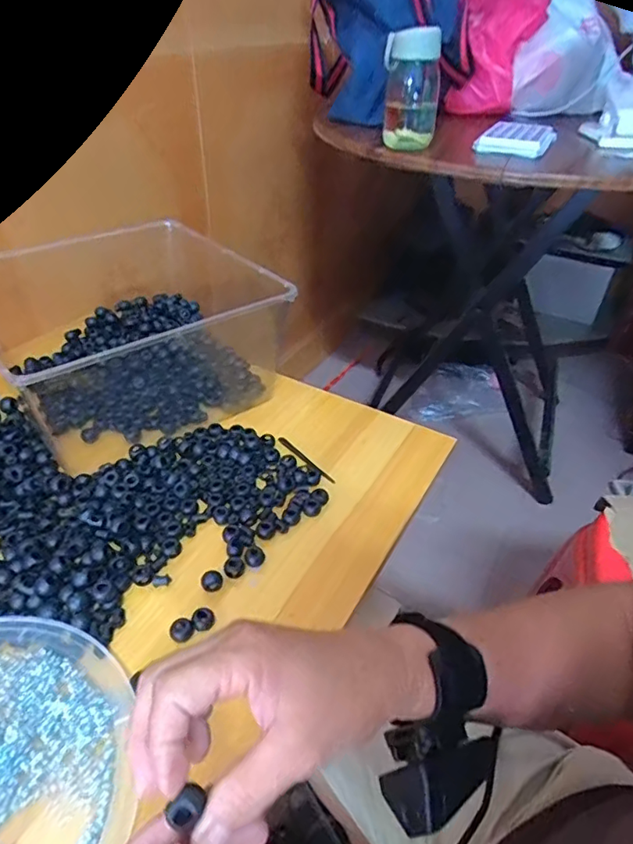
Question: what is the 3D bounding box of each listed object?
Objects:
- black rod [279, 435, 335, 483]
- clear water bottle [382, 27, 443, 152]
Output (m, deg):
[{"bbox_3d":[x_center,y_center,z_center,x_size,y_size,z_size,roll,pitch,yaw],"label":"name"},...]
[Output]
[{"bbox_3d":[-0.012,0.041,0.579,0.007,0.008,0.090,-27,51,-33],"label":"black rod"},{"bbox_3d":[0.130,-0.458,0.735,0.082,0.142,0.073,5,39,2],"label":"clear water bottle"}]

